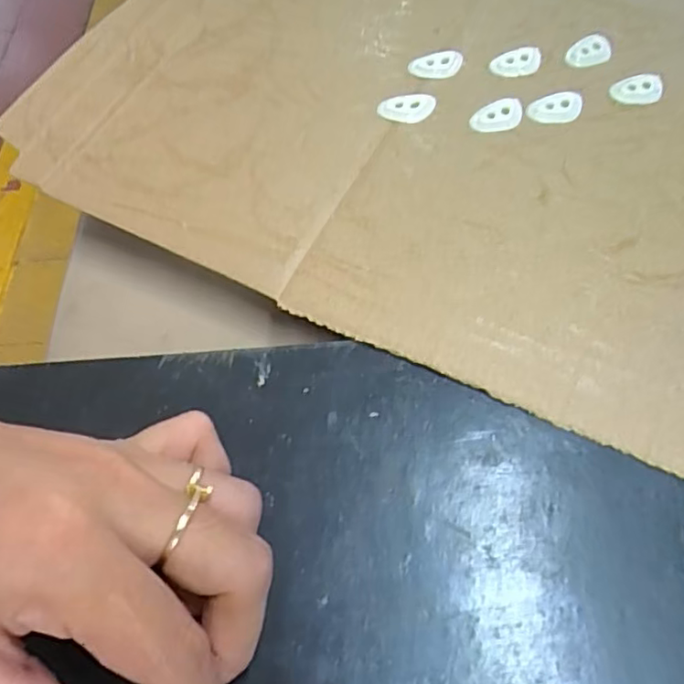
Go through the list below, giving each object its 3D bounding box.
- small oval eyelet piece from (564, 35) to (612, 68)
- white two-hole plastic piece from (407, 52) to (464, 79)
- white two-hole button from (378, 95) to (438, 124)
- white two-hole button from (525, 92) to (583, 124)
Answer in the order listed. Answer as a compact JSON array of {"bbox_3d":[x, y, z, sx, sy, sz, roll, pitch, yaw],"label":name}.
[{"bbox_3d":[0.118,-0.139,0.286,0.023,0.004,0.014,-24,64,-10],"label":"small oval eyelet piece"},{"bbox_3d":[0.045,-0.131,0.284,0.026,0.004,0.012,-10,62,-3],"label":"white two-hole plastic piece"},{"bbox_3d":[0.029,-0.105,0.271,0.026,0.004,0.013,-4,62,0],"label":"white two-hole button"},{"bbox_3d":[0.096,-0.105,0.269,0.025,0.004,0.014,-1,62,2],"label":"white two-hole button"}]

